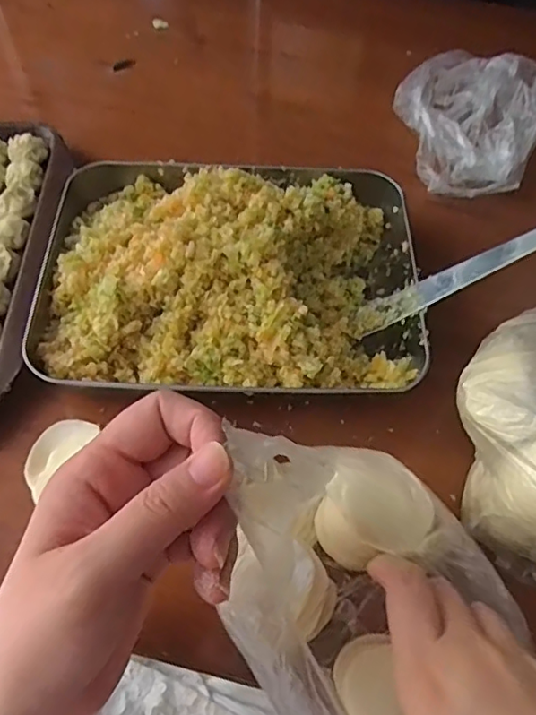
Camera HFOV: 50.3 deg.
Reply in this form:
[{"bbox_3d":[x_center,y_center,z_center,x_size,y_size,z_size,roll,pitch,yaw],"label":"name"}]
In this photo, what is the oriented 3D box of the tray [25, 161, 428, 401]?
[{"bbox_3d":[-0.024,-0.067,0.392,0.249,0.059,0.197,2,59,-1],"label":"tray"}]

